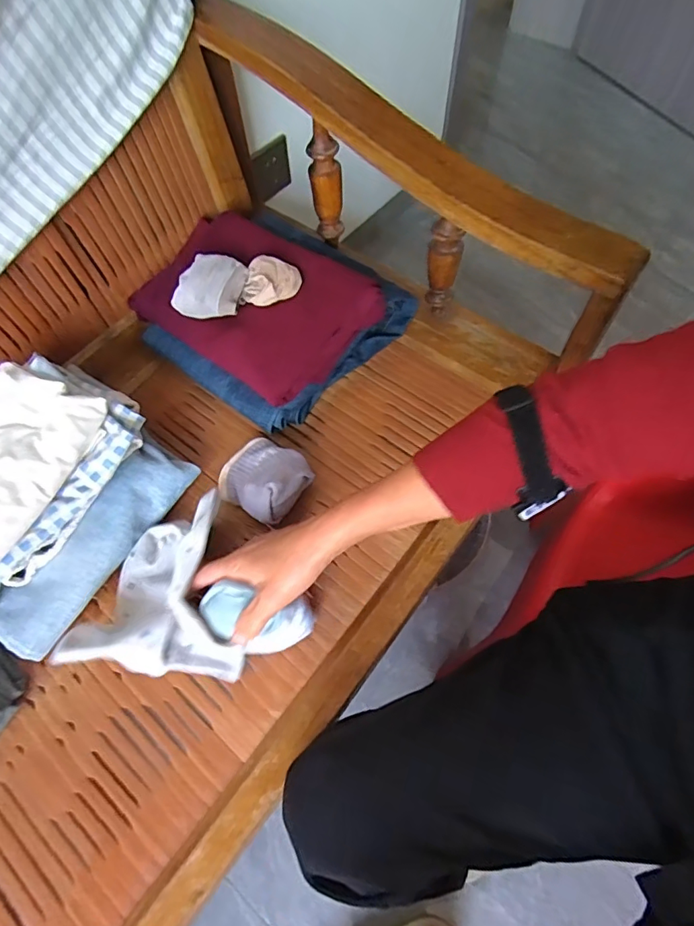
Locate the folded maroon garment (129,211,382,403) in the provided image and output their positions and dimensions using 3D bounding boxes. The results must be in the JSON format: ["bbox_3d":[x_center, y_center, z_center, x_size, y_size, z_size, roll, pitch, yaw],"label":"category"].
[{"bbox_3d":[-0.109,-0.201,0.598,0.270,0.052,0.189,34,68,18],"label":"folded maroon garment"}]

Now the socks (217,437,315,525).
[{"bbox_3d":[-0.087,0.016,0.529,0.095,0.059,0.079,33,68,18],"label":"socks"}]

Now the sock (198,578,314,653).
[{"bbox_3d":[-0.077,0.138,0.445,0.105,0.053,0.056,20,62,-12],"label":"sock"}]

